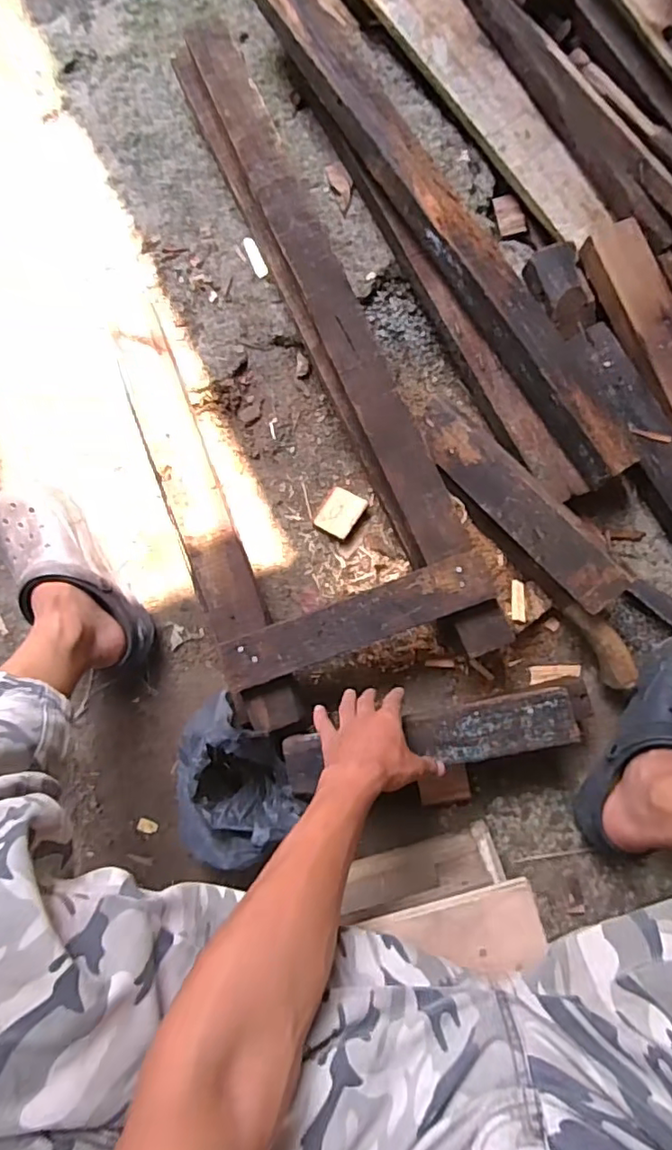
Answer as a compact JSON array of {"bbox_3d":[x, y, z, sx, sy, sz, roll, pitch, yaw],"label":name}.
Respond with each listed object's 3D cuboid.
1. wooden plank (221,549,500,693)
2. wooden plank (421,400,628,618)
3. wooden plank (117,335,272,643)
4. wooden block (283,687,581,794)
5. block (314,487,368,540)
[{"bbox_3d":[0.023,0.052,0.668,0.315,0.014,0.059,-21,83,3],"label":"wooden plank"},{"bbox_3d":[0.212,-0.088,0.713,0.311,0.030,0.073,48,120,18],"label":"wooden plank"},{"bbox_3d":[-0.175,-0.109,0.712,0.064,0.027,0.375,-21,83,3],"label":"wooden plank"},{"bbox_3d":[0.103,0.182,0.658,0.317,0.027,0.061,-10,84,3],"label":"wooden block"},{"bbox_3d":[0.006,-0.082,0.777,0.052,0.020,0.063,28,88,7],"label":"block"}]

